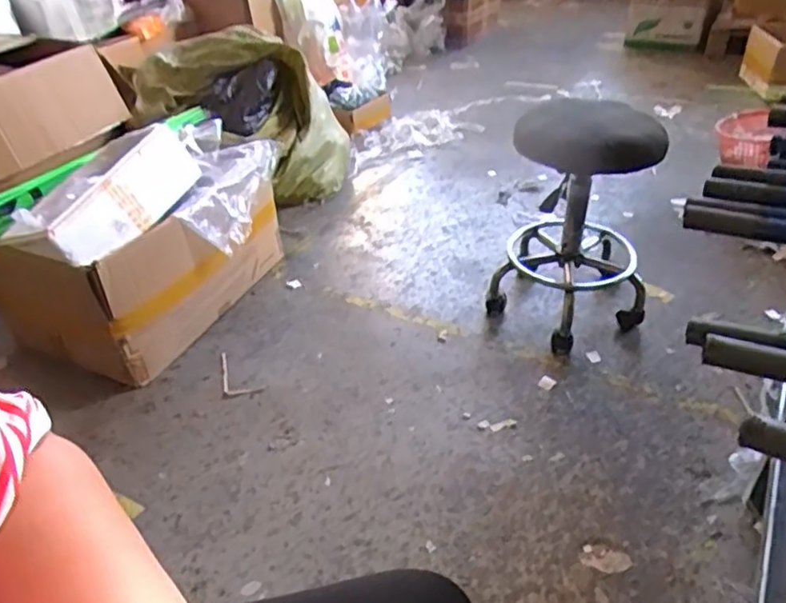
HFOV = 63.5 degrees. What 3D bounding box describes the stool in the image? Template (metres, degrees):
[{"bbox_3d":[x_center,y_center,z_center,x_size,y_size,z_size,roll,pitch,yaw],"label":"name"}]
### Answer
[{"bbox_3d":[0.422,-0.187,1.486,0.349,0.530,0.350,8,38,16],"label":"stool"}]

